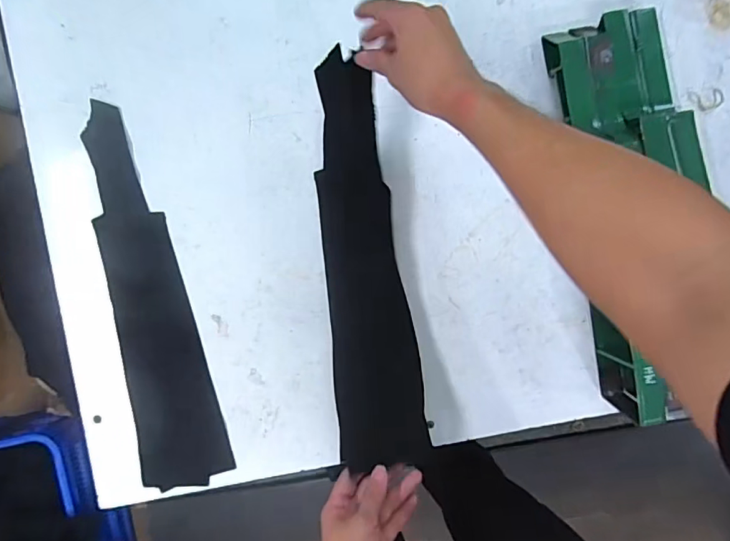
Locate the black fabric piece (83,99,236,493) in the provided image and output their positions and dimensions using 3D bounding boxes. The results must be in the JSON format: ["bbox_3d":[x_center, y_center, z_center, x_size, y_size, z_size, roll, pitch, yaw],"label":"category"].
[{"bbox_3d":[-0.263,0.037,0.608,0.111,0.008,0.475,-9,93,-2],"label":"black fabric piece"}]

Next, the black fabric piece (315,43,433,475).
[{"bbox_3d":[-0.001,-0.019,0.573,0.103,0.098,0.487,-8,90,-3],"label":"black fabric piece"}]

